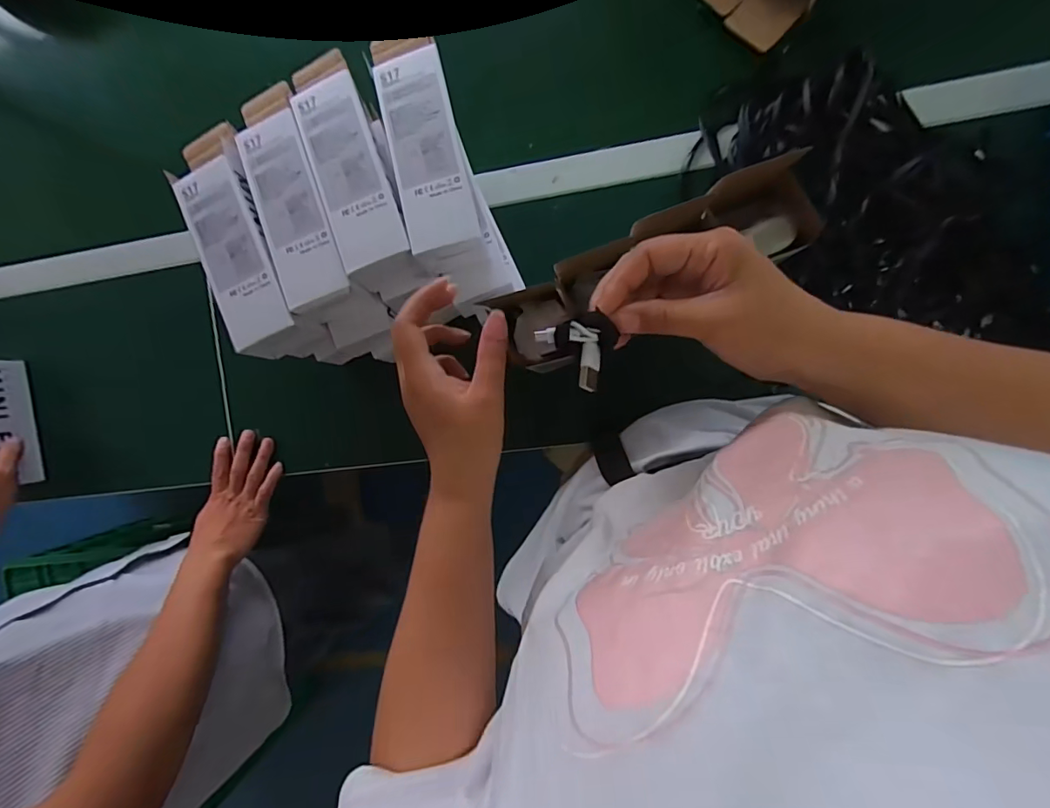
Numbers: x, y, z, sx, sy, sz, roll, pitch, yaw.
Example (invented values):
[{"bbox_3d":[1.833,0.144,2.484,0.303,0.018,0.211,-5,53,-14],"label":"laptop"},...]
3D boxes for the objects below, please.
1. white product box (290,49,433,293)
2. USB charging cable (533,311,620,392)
[{"bbox_3d":[-0.152,-0.207,0.452,0.068,0.051,0.195,-20,90,9],"label":"white product box"},{"bbox_3d":[0.034,-0.034,0.275,0.035,0.019,0.042,-43,86,9],"label":"USB charging cable"}]

